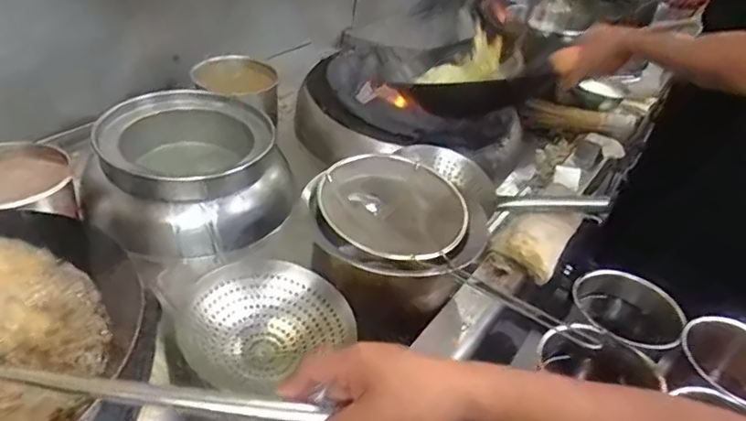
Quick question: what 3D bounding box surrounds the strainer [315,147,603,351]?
[{"bbox_3d":[0.120,0.047,0.845,0.447,0.091,0.207,28,40,27],"label":"strainer"}]

